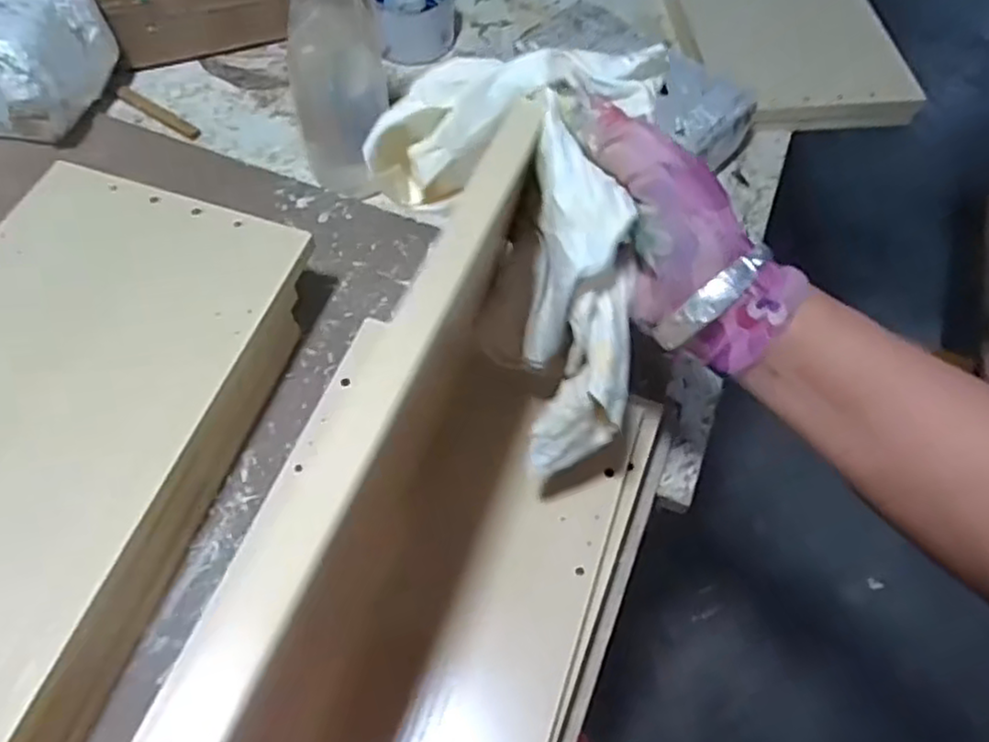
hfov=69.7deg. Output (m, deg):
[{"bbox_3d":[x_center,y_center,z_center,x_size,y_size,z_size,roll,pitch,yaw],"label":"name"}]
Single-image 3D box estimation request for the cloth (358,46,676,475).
[{"bbox_3d":[0.010,-0.047,0.343,0.128,0.145,0.141,-3,61,-6],"label":"cloth"}]

